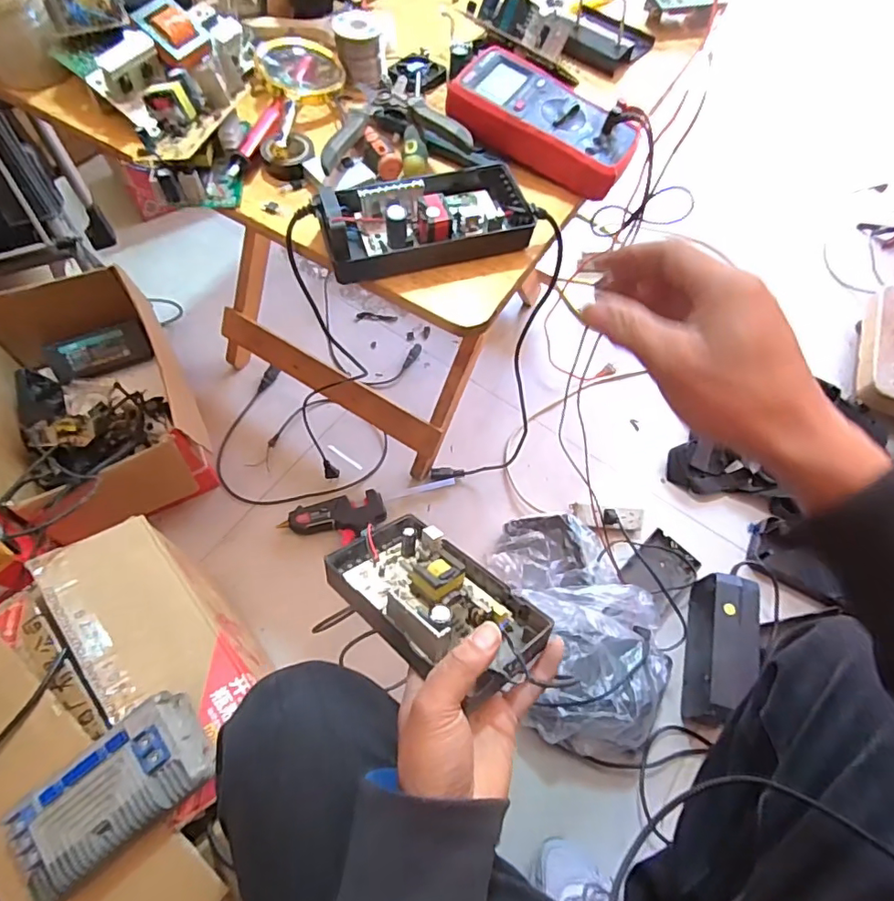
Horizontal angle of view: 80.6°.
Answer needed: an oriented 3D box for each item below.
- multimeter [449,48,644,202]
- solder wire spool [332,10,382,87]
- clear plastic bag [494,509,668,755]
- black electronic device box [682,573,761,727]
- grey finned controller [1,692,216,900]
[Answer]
[{"bbox_3d":[0.093,-0.318,0.510,0.177,0.042,0.103,31,65,11],"label":"multimeter"},{"bbox_3d":[-0.093,-0.423,0.556,0.048,0.052,0.043,-11,64,-9],"label":"solder wire spool"},{"bbox_3d":[0.206,0.263,0.813,0.220,0.137,0.360,-10,64,-9],"label":"clear plastic bag"},{"bbox_3d":[0.420,0.304,0.807,0.068,0.108,0.214,16,63,4],"label":"black electronic device box"},{"bbox_3d":[-0.290,0.299,0.463,0.158,0.049,0.086,-35,70,-19],"label":"grey finned controller"}]

